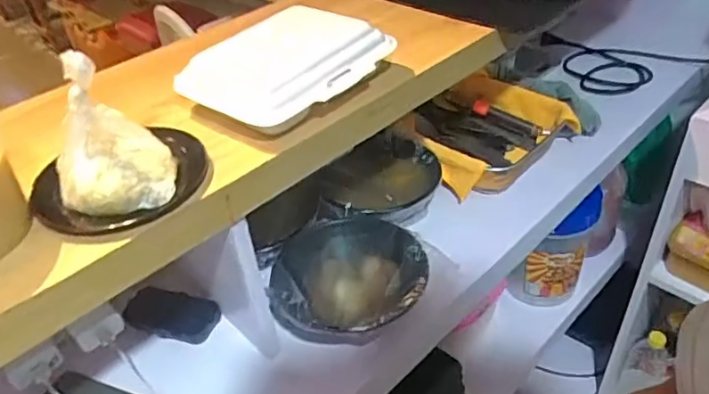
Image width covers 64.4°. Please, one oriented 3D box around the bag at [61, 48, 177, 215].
[{"bbox_3d":[-0.198,-0.058,0.436,0.087,0.106,0.106,-18,40,-15],"label":"bag"}]

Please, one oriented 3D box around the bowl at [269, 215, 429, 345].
[{"bbox_3d":[-0.002,0.096,0.645,0.162,0.075,0.165,-4,38,3],"label":"bowl"}]

